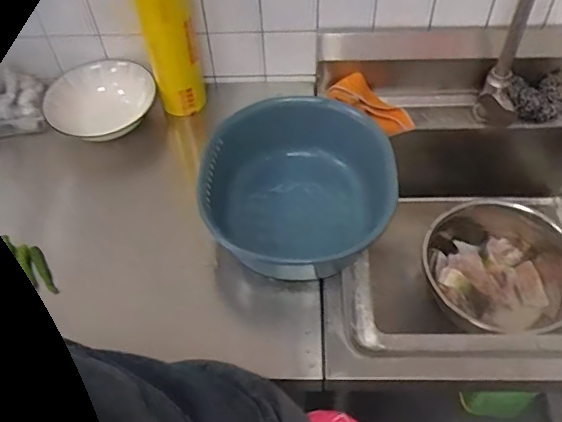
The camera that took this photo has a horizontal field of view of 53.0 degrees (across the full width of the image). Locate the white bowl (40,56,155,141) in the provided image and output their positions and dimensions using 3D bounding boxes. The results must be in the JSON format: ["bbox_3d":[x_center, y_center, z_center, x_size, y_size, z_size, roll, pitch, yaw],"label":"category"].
[{"bbox_3d":[-0.336,-0.211,1.045,0.197,0.046,0.197,-1,54,2],"label":"white bowl"}]

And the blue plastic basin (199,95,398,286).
[{"bbox_3d":[0.034,-0.022,0.895,0.295,0.156,0.291,-1,54,2],"label":"blue plastic basin"}]

